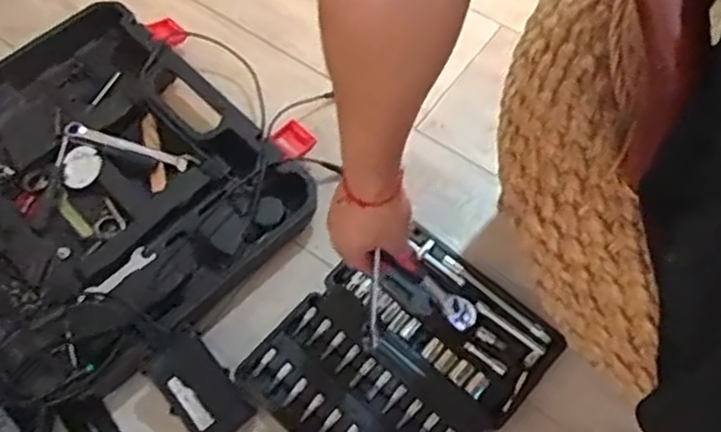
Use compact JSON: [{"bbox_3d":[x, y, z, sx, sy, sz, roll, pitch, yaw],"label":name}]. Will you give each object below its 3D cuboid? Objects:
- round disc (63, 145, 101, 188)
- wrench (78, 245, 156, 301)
[{"bbox_3d":[-0.316,-0.056,0.785,0.045,0.004,0.048,-1,82,7],"label":"round disc"},{"bbox_3d":[-0.253,0.062,0.722,0.023,0.006,0.083,39,70,20],"label":"wrench"}]

